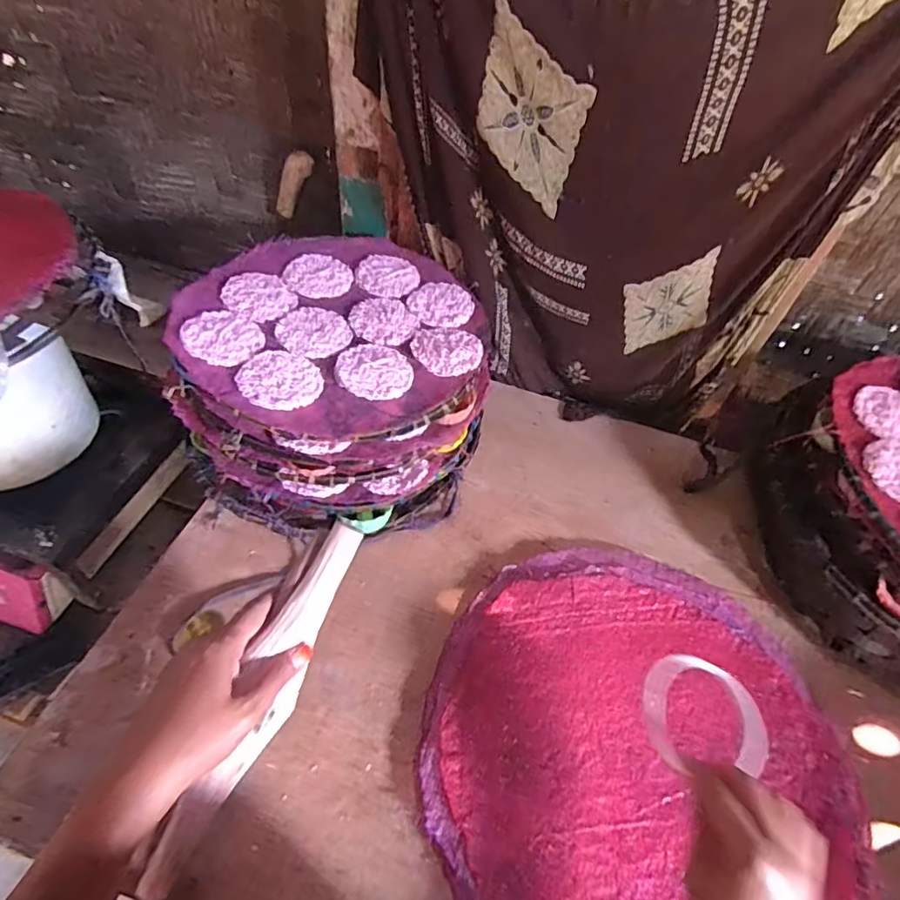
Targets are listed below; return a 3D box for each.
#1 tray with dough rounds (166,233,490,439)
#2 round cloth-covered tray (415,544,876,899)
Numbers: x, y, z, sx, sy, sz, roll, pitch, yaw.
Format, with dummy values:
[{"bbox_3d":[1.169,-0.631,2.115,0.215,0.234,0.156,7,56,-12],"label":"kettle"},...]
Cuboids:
[{"bbox_3d":[-0.125,-0.151,0.623,0.326,0.038,0.337,20,52,11],"label":"tray with dough rounds"},{"bbox_3d":[0.167,0.274,0.488,0.369,0.034,0.391,2,51,-3],"label":"round cloth-covered tray"}]

